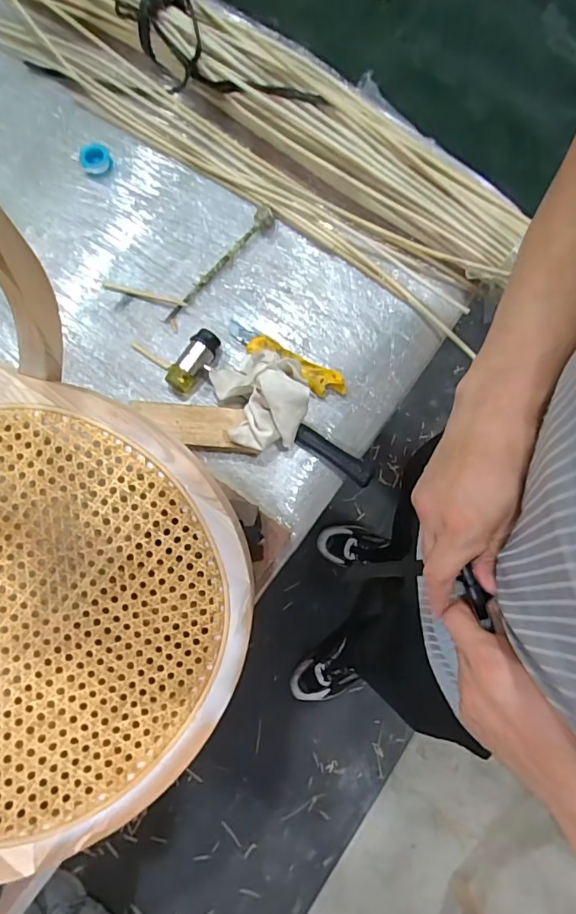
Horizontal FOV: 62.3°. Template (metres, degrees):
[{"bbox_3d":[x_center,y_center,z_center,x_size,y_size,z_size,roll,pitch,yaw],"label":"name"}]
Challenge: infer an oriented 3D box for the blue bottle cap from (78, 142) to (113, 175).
[{"bbox_3d":[-0.273,-0.425,0.672,0.043,0.011,0.051,-21,77,-6],"label":"blue bottle cap"}]

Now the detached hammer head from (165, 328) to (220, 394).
[{"bbox_3d":[-0.118,-0.121,0.599,0.033,0.029,0.082,33,77,7],"label":"detached hammer head"}]

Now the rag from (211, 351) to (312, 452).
[{"bbox_3d":[-0.030,-0.074,0.561,0.108,0.061,0.121,-14,77,-5],"label":"rag"}]

